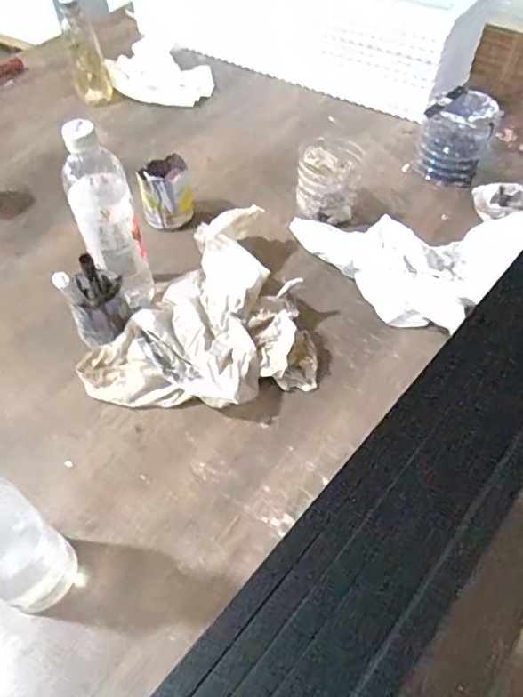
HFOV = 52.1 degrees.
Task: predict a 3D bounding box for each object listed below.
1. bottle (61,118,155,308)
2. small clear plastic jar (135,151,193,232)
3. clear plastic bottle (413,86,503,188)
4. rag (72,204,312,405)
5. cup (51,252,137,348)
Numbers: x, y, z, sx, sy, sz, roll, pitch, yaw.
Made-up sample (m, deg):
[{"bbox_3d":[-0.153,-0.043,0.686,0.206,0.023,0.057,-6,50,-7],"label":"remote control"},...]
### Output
[{"bbox_3d":[-0.161,-0.125,0.578,0.064,0.224,0.066,-19,52,-12],"label":"bottle"},{"bbox_3d":[-0.128,-0.211,0.734,0.067,0.090,0.067,-7,51,-3],"label":"small clear plastic jar"},{"bbox_3d":[0.281,-0.303,0.777,0.100,0.107,0.083,12,52,13],"label":"clear plastic bottle"},{"bbox_3d":[-0.050,-0.052,0.609,0.243,0.078,0.263,8,52,10],"label":"rag"},{"bbox_3d":[-0.179,-0.052,0.584,0.063,0.131,0.060,-2,50,2],"label":"cup"}]

